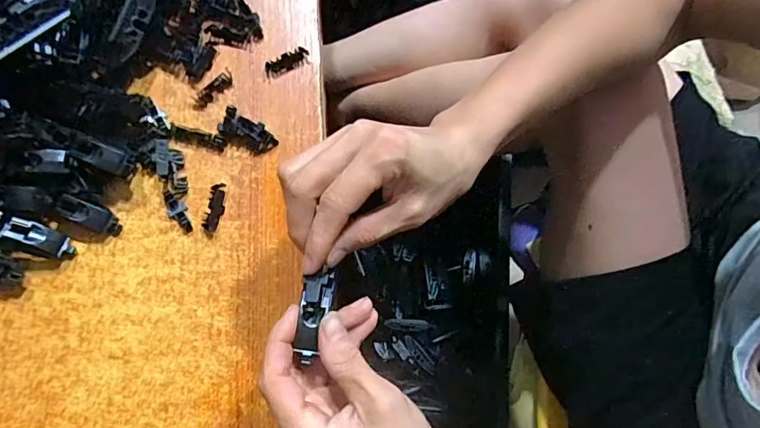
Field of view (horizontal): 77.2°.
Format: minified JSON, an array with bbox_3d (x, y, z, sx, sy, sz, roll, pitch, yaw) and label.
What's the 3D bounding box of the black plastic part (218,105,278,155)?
[{"bbox_3d":[-0.100,-0.062,0.359,0.044,0.013,0.024,29,80,5],"label":"black plastic part"}]

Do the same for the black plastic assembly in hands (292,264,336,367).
[{"bbox_3d":[-0.036,0.052,0.255,0.017,0.009,0.048,12,78,1],"label":"black plastic assembly in hands"}]

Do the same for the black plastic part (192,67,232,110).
[{"bbox_3d":[-0.129,-0.097,0.368,0.012,0.004,0.040,39,81,6],"label":"black plastic part"}]

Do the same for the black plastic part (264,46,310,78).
[{"bbox_3d":[-0.073,-0.119,0.372,0.036,0.008,0.012,-24,80,-5],"label":"black plastic part"}]

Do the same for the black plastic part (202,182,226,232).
[{"bbox_3d":[-0.121,-0.005,0.351,0.012,0.006,0.035,10,79,1],"label":"black plastic part"}]

